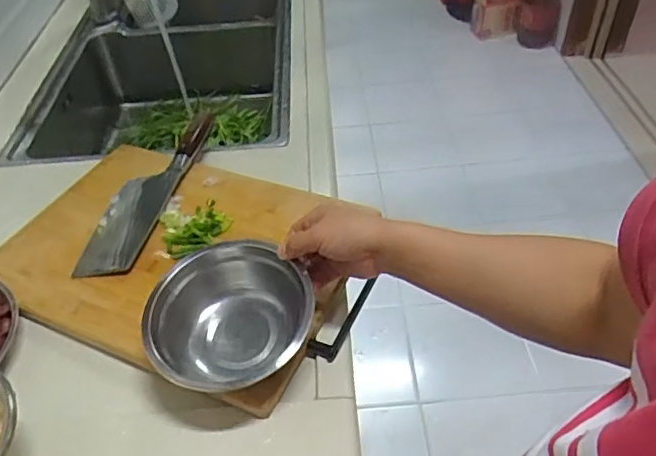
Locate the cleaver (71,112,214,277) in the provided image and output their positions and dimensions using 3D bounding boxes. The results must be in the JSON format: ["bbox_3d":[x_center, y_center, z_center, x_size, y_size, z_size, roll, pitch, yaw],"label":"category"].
[{"bbox_3d":[-0.224,-0.069,0.737,0.080,0.029,0.325,9,46,13],"label":"cleaver"}]

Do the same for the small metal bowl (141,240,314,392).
[{"bbox_3d":[-0.088,0.085,0.520,0.137,0.068,0.125,-2,44,2],"label":"small metal bowl"}]

